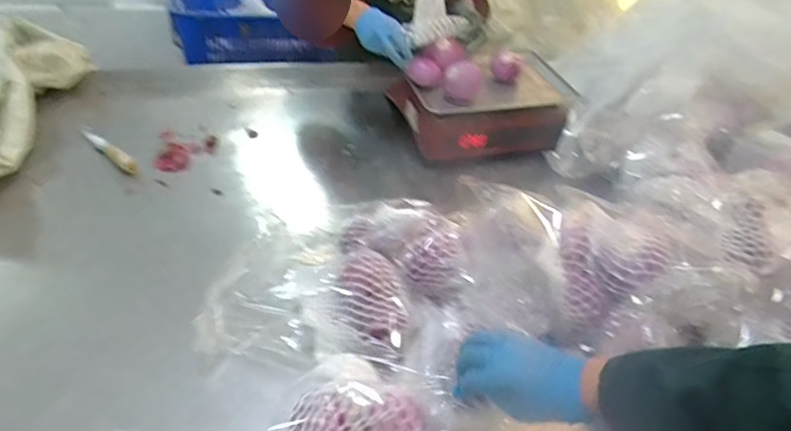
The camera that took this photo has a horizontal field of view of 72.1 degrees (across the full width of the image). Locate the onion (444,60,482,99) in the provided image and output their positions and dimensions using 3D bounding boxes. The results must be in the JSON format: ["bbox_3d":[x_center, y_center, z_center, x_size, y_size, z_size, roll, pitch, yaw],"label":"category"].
[{"bbox_3d":[0.131,-0.270,1.074,0.076,0.066,0.075,8,39,2],"label":"onion"}]

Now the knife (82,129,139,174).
[{"bbox_3d":[-0.540,-0.126,1.022,0.188,0.014,0.031,31,45,29],"label":"knife"}]

